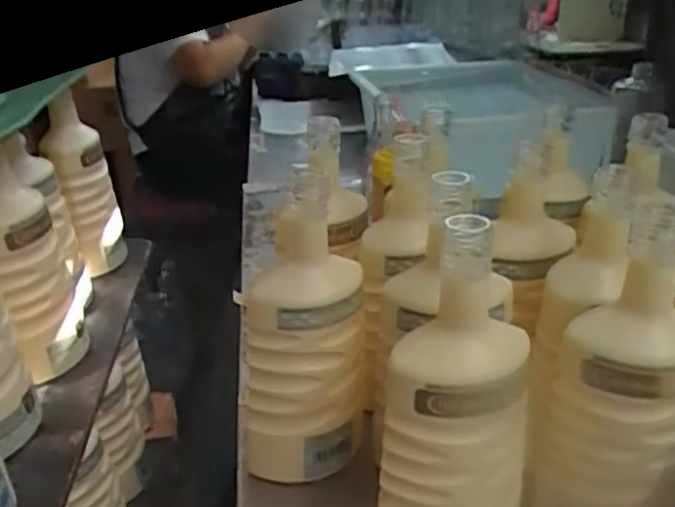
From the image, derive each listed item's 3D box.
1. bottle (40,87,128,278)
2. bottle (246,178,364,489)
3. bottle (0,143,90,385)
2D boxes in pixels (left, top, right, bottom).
[{"bbox_3d":[-0.285,-0.070,0.776,0.061,0.203,0.074,-12,27,-17],"label":"bottle"},{"bbox_3d":[-0.026,0.066,0.540,0.087,0.241,0.076,5,29,19],"label":"bottle"},{"bbox_3d":[-0.283,0.021,0.618,0.077,0.212,0.075,-16,29,-21],"label":"bottle"}]

